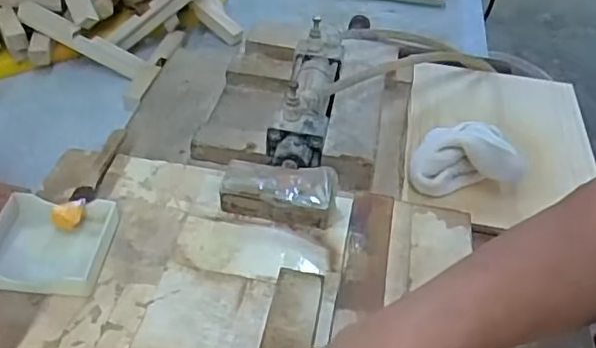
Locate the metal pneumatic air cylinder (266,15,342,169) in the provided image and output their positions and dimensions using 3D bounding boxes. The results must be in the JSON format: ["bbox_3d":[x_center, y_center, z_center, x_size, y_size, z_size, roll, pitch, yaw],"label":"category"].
[{"bbox_3d":[0.008,-0.075,0.513,0.048,0.039,0.162,8,43,5],"label":"metal pneumatic air cylinder"}]

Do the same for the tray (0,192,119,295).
[{"bbox_3d":[-0.168,0.047,0.409,0.079,0.019,0.071,5,43,3],"label":"tray"}]

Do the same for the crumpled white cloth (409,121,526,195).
[{"bbox_3d":[0.138,-0.014,0.506,0.089,0.050,0.058,-1,43,-4],"label":"crumpled white cloth"}]

